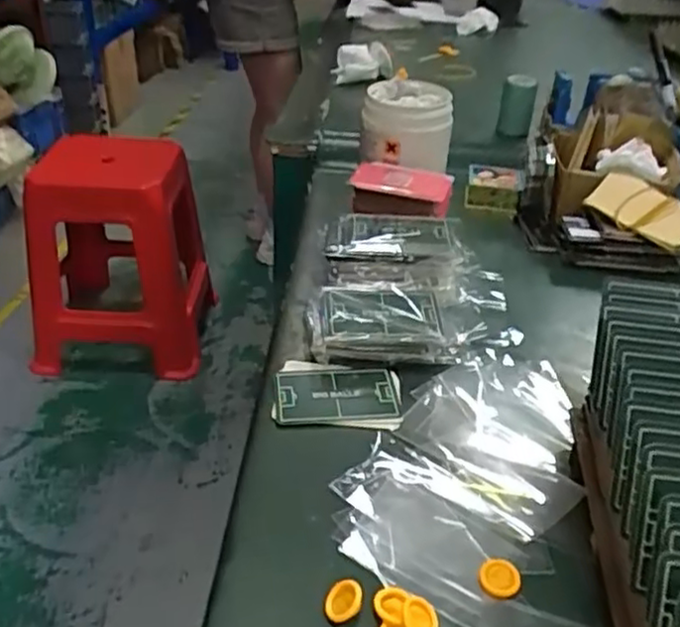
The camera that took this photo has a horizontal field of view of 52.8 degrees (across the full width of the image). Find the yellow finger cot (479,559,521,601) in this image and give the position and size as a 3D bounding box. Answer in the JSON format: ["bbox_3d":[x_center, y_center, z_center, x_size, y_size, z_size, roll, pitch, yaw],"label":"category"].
[{"bbox_3d":[0.084,0.138,0.356,0.022,0.005,0.020,1,34,-1],"label":"yellow finger cot"}]

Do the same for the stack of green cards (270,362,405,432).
[{"bbox_3d":[-0.001,0.057,0.476,0.085,0.010,0.061,3,34,3],"label":"stack of green cards"}]

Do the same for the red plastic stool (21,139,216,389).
[{"bbox_3d":[-0.567,-0.159,1.742,0.406,0.536,0.406,2,35,-2],"label":"red plastic stool"}]

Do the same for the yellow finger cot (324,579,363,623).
[{"bbox_3d":[0.002,0.142,0.339,0.021,0.004,0.017,-33,51,3],"label":"yellow finger cot"}]

